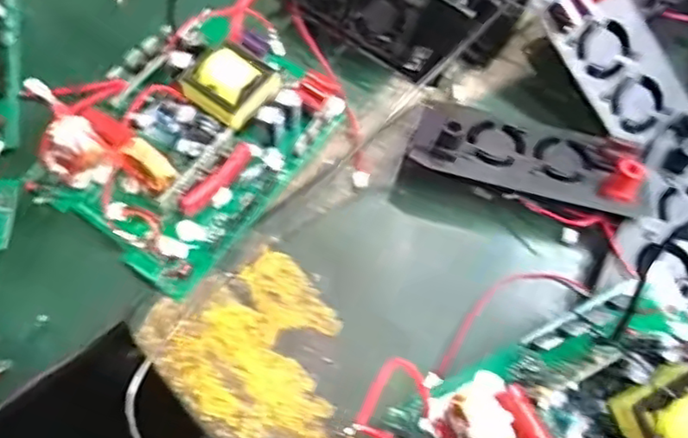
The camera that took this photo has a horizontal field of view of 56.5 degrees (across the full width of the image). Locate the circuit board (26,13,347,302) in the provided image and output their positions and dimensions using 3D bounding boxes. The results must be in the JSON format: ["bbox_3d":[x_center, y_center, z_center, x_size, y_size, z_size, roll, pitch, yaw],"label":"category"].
[{"bbox_3d":[-0.091,-0.053,0.384,0.122,0.032,0.162,35,71,11],"label":"circuit board"}]

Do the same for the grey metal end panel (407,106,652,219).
[{"bbox_3d":[0.113,-0.037,0.388,0.141,0.043,0.056,15,68,3],"label":"grey metal end panel"}]

